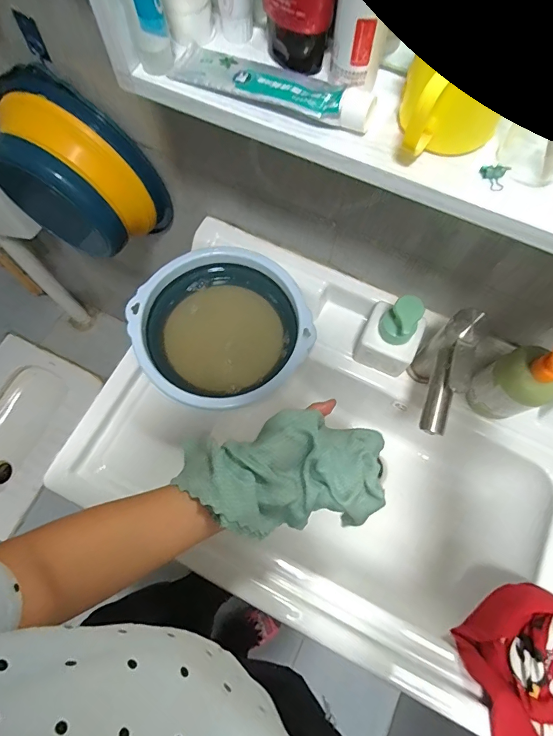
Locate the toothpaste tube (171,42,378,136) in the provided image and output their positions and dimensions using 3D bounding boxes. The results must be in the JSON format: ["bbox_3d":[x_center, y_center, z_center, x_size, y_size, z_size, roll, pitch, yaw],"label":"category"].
[{"bbox_3d":[-0.004,-0.226,0.323,0.170,0.027,0.042,25,71,8],"label":"toothpaste tube"}]

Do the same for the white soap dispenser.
[{"bbox_3d":[0.161,-0.051,0.565,0.077,0.137,0.073,26,71,8],"label":"white soap dispenser"}]

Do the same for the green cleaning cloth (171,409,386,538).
[{"bbox_3d":[0.014,0.108,0.423,0.208,0.072,0.107,3,68,-22],"label":"green cleaning cloth"}]

